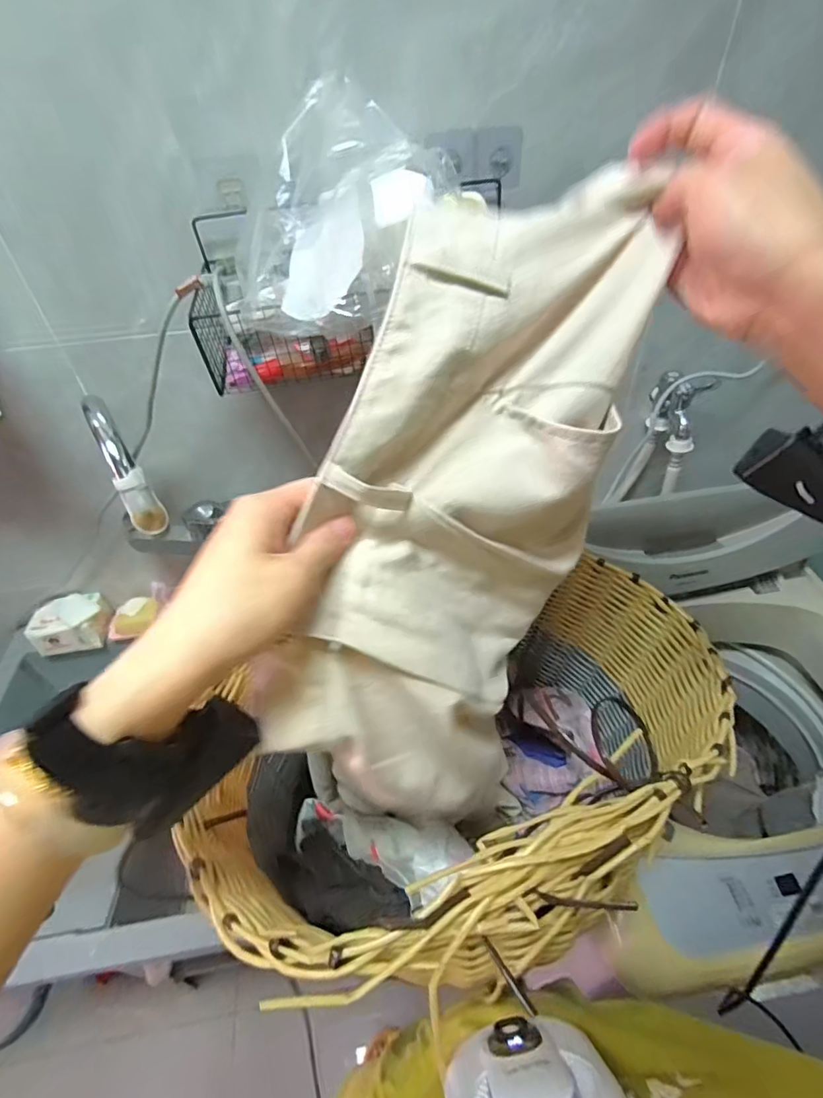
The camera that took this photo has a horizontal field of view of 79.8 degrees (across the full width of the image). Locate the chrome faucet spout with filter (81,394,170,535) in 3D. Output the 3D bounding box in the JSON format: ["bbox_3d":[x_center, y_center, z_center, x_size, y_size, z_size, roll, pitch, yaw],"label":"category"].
[{"bbox_3d":[-0.314,-0.093,0.534,0.033,0.163,0.039,-26,6,-21],"label":"chrome faucet spout with filter"}]

